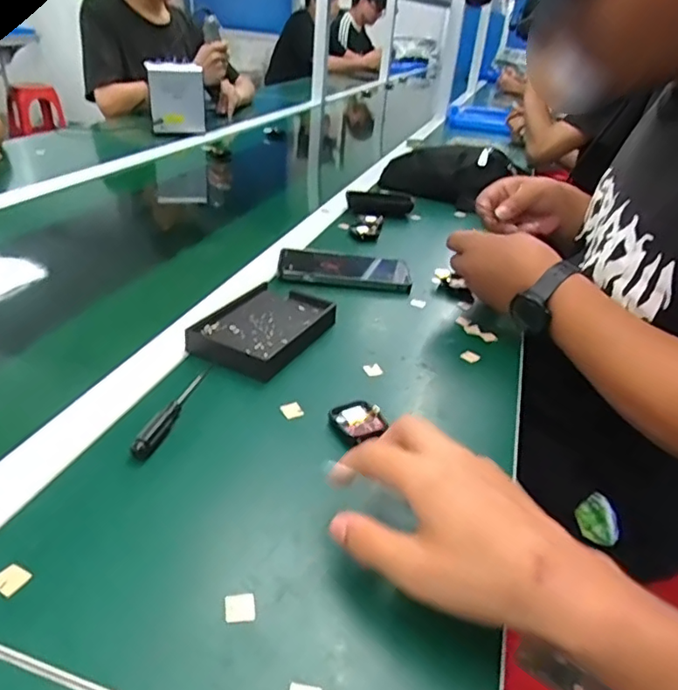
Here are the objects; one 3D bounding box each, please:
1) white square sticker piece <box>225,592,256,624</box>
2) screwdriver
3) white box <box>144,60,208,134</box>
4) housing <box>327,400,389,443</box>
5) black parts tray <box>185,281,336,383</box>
[{"bbox_3d":[-0.054,0.143,0.310,0.016,0.004,0.017,0,35,-13],"label":"white square sticker piece"},{"bbox_3d":[-0.127,0.046,0.456,0.014,0.011,0.132,10,30,8],"label":"screwdriver"},{"bbox_3d":[-0.388,-0.583,1.374,0.127,0.168,0.038,-5,31,-17],"label":"white box"},{"bbox_3d":[0.016,0.061,0.458,0.037,0.013,0.047,-15,36,-31],"label":"housing"},{"bbox_3d":[-0.075,-0.020,0.568,0.106,0.022,0.147,17,32,19],"label":"black parts tray"}]

